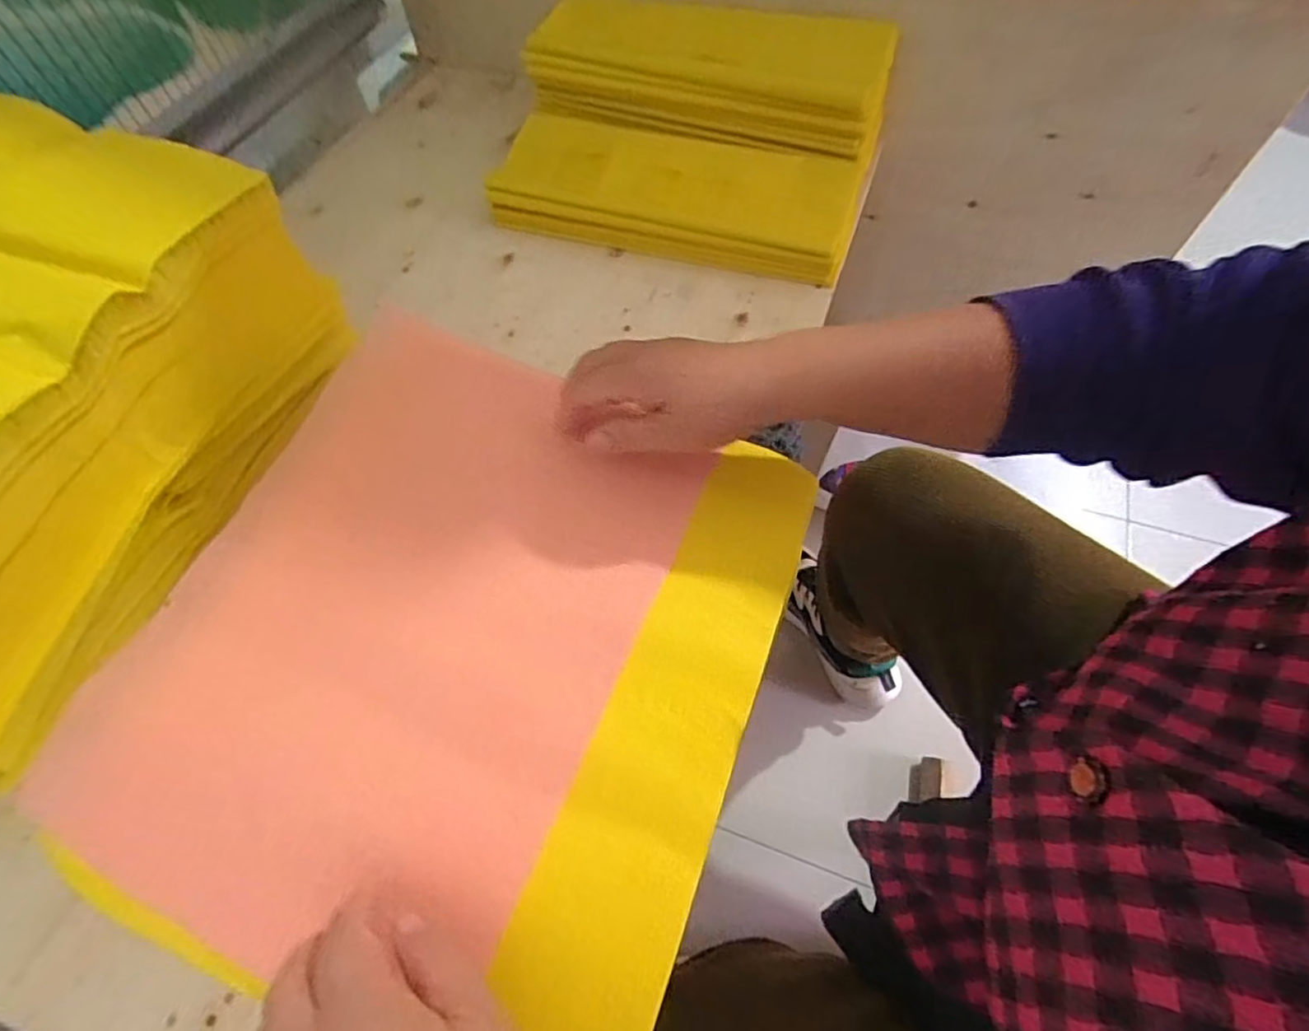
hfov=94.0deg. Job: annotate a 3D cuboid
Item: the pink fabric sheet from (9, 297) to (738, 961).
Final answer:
[{"bbox_3d":[-0.145,0.045,0.354,0.268,0.009,0.342,20,67,12],"label":"pink fabric sheet"}]

